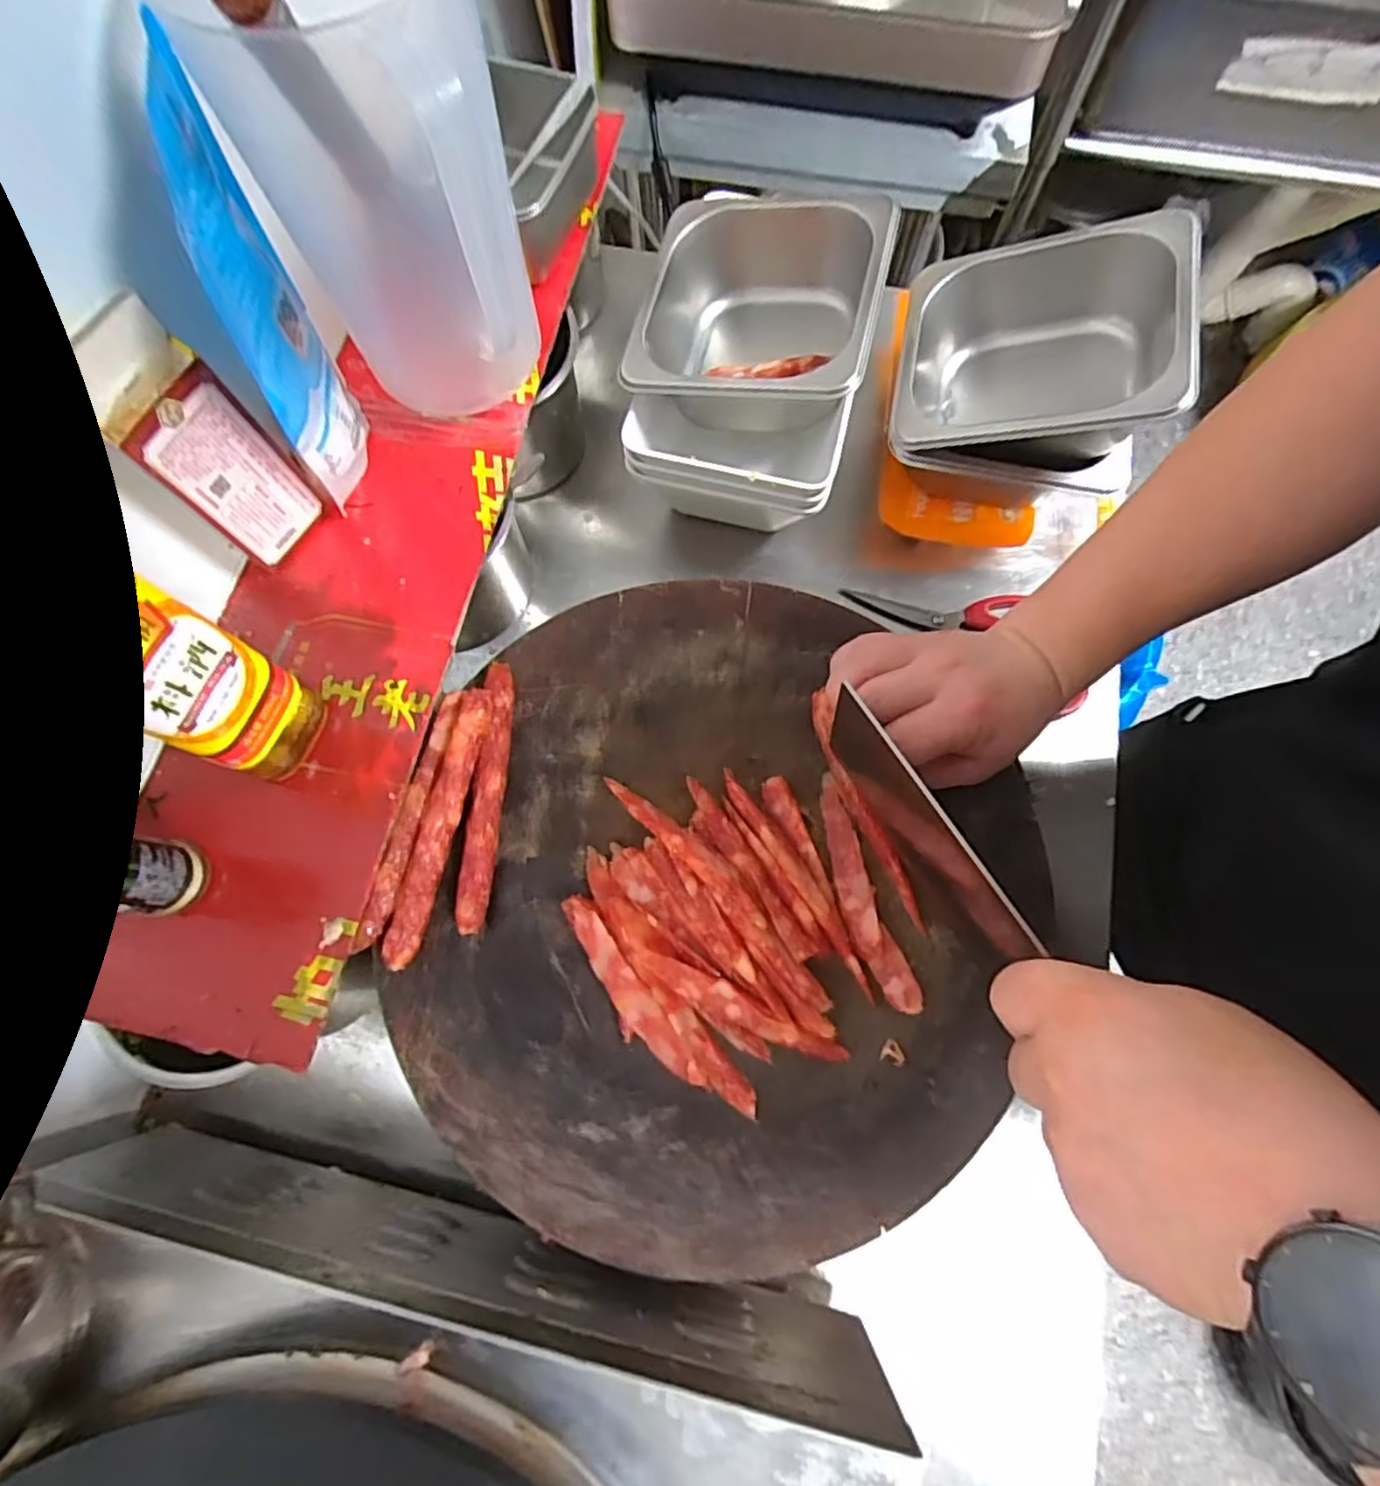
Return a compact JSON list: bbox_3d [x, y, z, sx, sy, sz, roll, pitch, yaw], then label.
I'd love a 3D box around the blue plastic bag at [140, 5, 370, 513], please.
[{"bbox_3d":[-0.220,-0.224,0.357,0.019,0.197,0.095,-3,74,0],"label":"blue plastic bag"}]

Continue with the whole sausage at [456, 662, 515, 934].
[{"bbox_3d":[-0.117,0.026,0.387,0.017,0.017,0.157,2,74,1],"label":"whole sausage"}]

